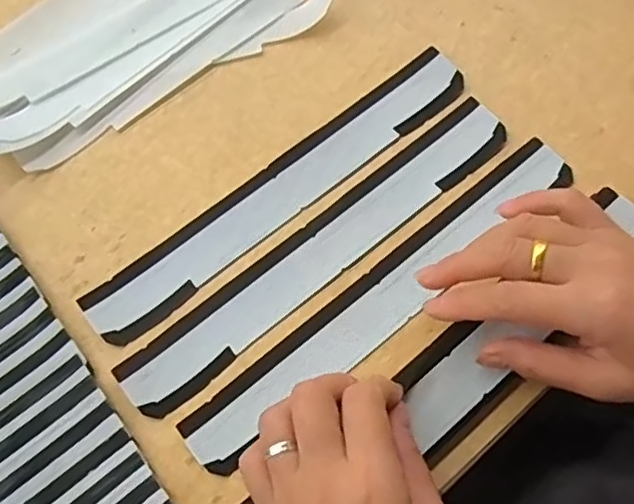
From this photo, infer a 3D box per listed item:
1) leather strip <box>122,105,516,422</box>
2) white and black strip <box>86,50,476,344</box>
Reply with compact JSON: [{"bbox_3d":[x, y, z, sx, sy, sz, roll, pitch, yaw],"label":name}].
[{"bbox_3d":[0.005,-0.002,0.339,0.257,0.004,0.034,-38,77,-10],"label":"leather strip"},{"bbox_3d":[-0.018,-0.036,0.351,0.257,0.005,0.034,-37,75,-11],"label":"white and black strip"}]

